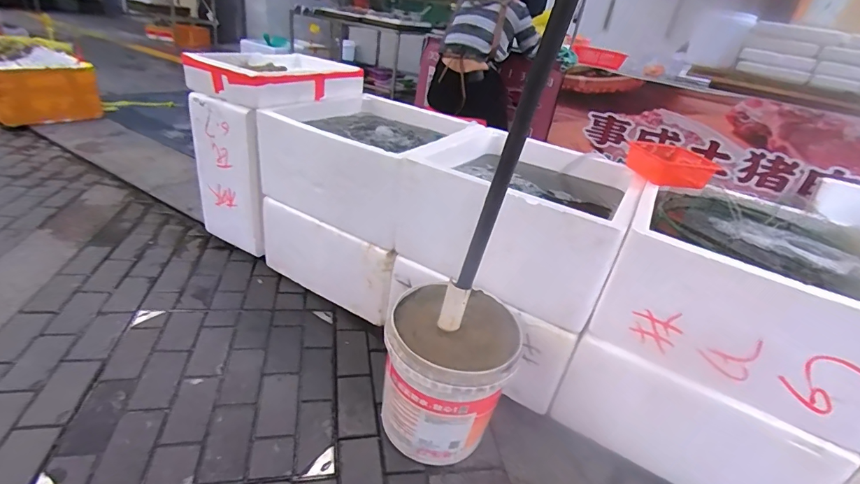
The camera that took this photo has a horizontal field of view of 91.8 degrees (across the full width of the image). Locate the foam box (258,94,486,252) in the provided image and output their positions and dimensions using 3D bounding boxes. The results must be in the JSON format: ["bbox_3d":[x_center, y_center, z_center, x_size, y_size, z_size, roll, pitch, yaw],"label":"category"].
[{"bbox_3d":[-0.196,-0.313,1.605,0.736,0.305,0.641,26,33,30],"label":"foam box"}]

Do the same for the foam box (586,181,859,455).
[{"bbox_3d":[0.763,0.116,1.015,0.559,0.294,0.485,23,31,26],"label":"foam box"}]

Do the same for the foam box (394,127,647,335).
[{"bbox_3d":[0.282,-0.094,1.284,0.588,0.305,0.599,22,31,24],"label":"foam box"}]

